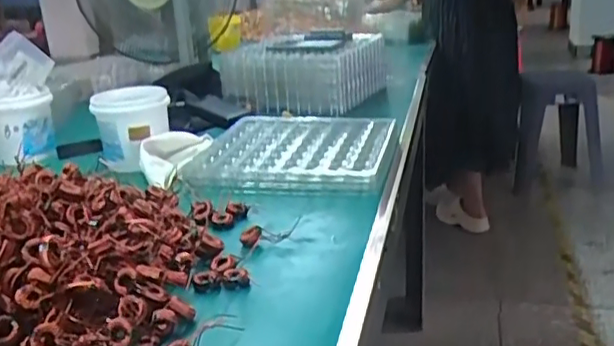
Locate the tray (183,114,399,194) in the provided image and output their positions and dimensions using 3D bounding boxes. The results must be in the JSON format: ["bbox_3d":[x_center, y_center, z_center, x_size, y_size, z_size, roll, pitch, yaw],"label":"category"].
[{"bbox_3d":[-0.015,-0.041,0.967,0.298,0.030,0.300,2,20,16],"label":"tray"}]

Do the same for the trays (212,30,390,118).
[{"bbox_3d":[-0.015,-0.217,1.289,0.269,0.139,0.211,12,24,34],"label":"trays"}]

